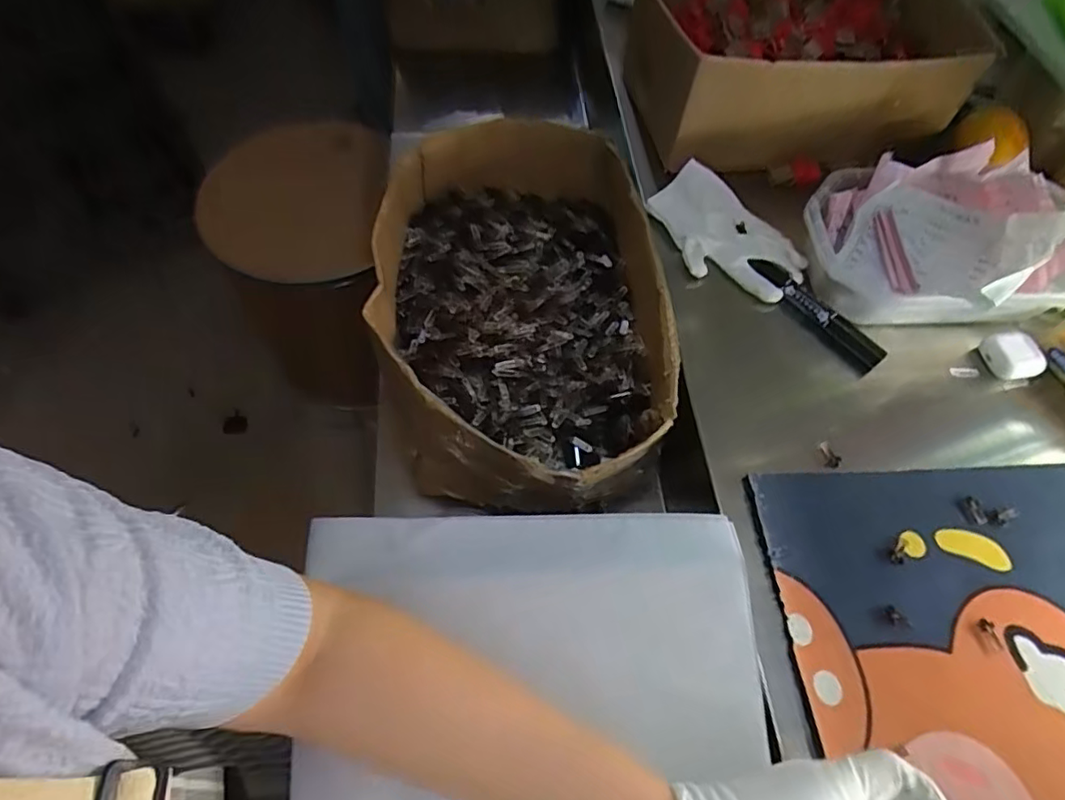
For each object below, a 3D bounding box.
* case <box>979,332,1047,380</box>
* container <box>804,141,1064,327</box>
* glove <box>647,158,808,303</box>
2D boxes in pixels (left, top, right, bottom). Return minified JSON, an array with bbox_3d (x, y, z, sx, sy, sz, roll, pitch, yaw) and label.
[{"bbox_3d":[0.446,-0.038,0.554,0.047,0.026,0.044,-3,61,-4],"label":"case"},{"bbox_3d":[0.394,-0.149,0.564,0.268,0.086,0.180,-10,62,-8],"label":"container"},{"bbox_3d":[0.194,-0.169,0.612,0.111,0.021,0.171,-38,69,-21],"label":"glove"}]

